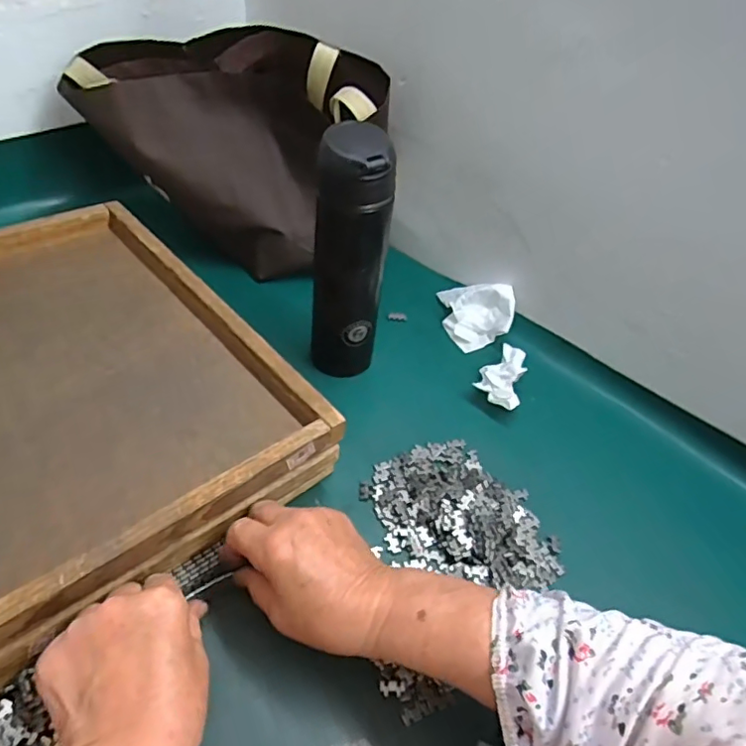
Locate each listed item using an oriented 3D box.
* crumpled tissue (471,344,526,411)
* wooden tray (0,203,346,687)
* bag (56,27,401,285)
[{"bbox_3d":[0.131,0.002,0.569,0.044,0.024,0.083,20,44,13],"label":"crumpled tissue"},{"bbox_3d":[-0.301,0.032,0.445,0.396,0.078,0.403,-29,53,-33],"label":"wooden tray"},{"bbox_3d":[-0.174,-0.263,0.651,0.356,0.215,0.126,17,44,11],"label":"bag"}]

